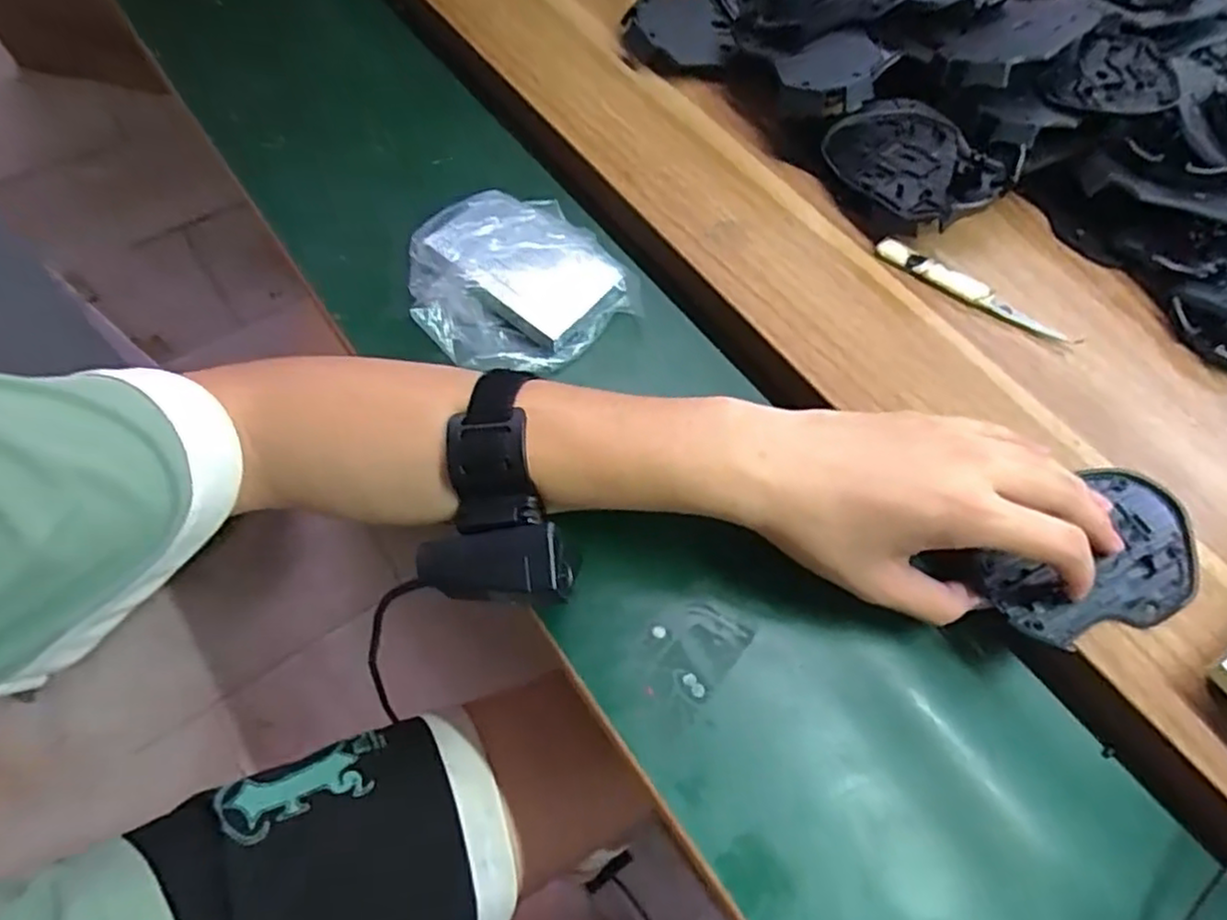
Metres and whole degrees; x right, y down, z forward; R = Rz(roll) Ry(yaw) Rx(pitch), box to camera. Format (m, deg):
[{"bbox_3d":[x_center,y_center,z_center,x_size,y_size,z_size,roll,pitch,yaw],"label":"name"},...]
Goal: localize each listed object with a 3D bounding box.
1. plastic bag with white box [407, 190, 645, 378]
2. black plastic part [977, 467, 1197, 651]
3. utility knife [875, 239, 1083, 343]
[{"bbox_3d":[-0.062,-0.101,0.409,0.128,0.050,0.106,34,65,15],"label":"plastic bag with white box"},{"bbox_3d":[0.226,0.047,0.341,0.115,0.008,0.066,-24,66,-15],"label":"black plastic part"},{"bbox_3d":[0.205,-0.096,0.414,0.116,0.010,0.013,31,65,13],"label":"utility knife"}]

